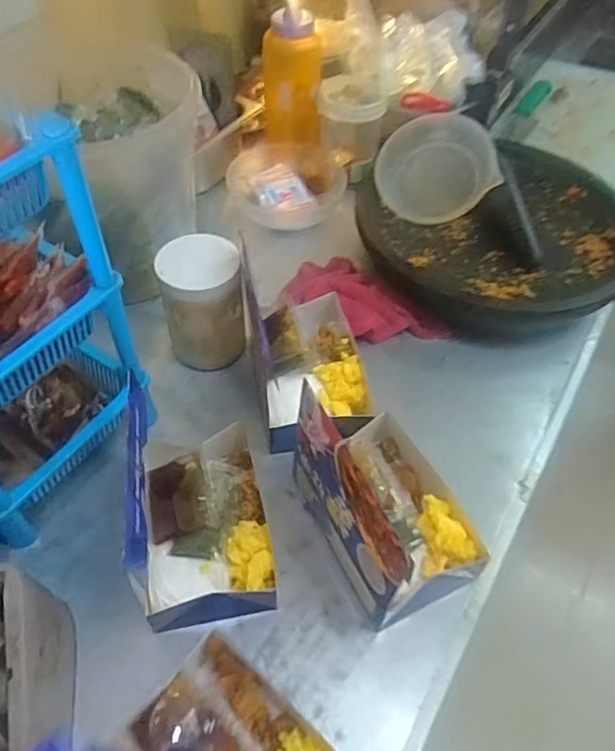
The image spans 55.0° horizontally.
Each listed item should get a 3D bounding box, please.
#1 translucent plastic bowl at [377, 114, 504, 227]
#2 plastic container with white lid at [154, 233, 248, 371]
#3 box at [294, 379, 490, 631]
[{"bbox_3d":[0.174,-0.282,0.808,0.153,0.151,0.040,53,24,10],"label":"translucent plastic bowl"},{"bbox_3d":[-0.114,-0.075,0.647,0.091,0.121,0.084,-8,52,-8],"label":"plastic container with white lid"},{"bbox_3d":[0.075,0.099,0.528,0.119,0.148,0.180,-22,55,-18],"label":"box"}]

